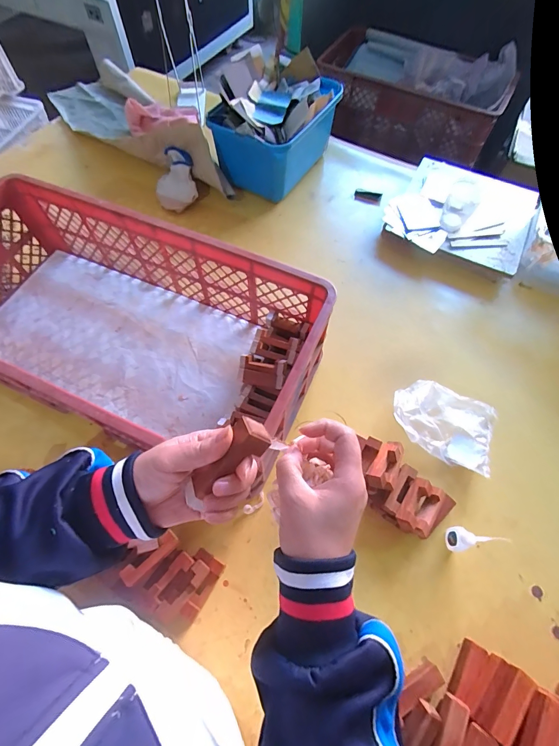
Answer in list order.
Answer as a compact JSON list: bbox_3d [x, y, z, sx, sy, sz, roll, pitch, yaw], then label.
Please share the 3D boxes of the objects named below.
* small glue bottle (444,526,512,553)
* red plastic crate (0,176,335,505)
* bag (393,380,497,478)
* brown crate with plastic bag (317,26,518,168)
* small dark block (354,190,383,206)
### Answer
[{"bbox_3d":[0.270,0.234,0.485,0.028,0.120,0.033,9,64,3],"label":"small glue bottle"},{"bbox_3d":[-0.268,-0.082,0.591,0.649,0.182,0.318,21,66,9],"label":"red plastic crate"},{"bbox_3d":[0.284,0.082,0.605,0.165,0.050,0.127,26,66,11],"label":"bag"},{"bbox_3d":[0.456,-0.996,1.281,0.670,0.295,0.276,24,66,10],"label":"brown crate with plastic bag"},{"bbox_3d":[0.230,-0.457,0.897,0.069,0.020,0.028,15,65,6],"label":"small dark block"}]

